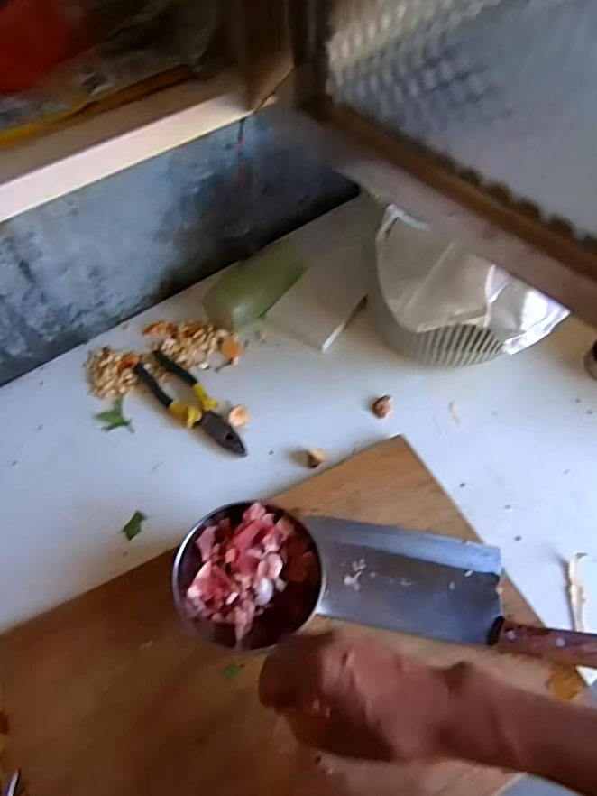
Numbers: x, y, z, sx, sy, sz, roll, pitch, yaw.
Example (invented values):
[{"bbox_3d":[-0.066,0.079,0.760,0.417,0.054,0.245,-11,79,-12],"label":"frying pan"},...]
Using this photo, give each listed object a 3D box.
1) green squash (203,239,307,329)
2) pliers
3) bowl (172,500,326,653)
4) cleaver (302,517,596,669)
[{"bbox_3d":[-0.054,-0.154,0.736,0.152,0.050,0.053,-39,61,-6],"label":"green squash"},{"bbox_3d":[-0.137,0.005,0.691,0.053,0.016,0.197,-39,62,-20],"label":"pliers"},{"bbox_3d":[-0.046,0.172,0.532,0.133,0.075,0.128,-2,56,3],"label":"bowl"},{"bbox_3d":[0.157,0.190,0.546,0.291,0.018,0.097,8,57,9],"label":"cleaver"}]

